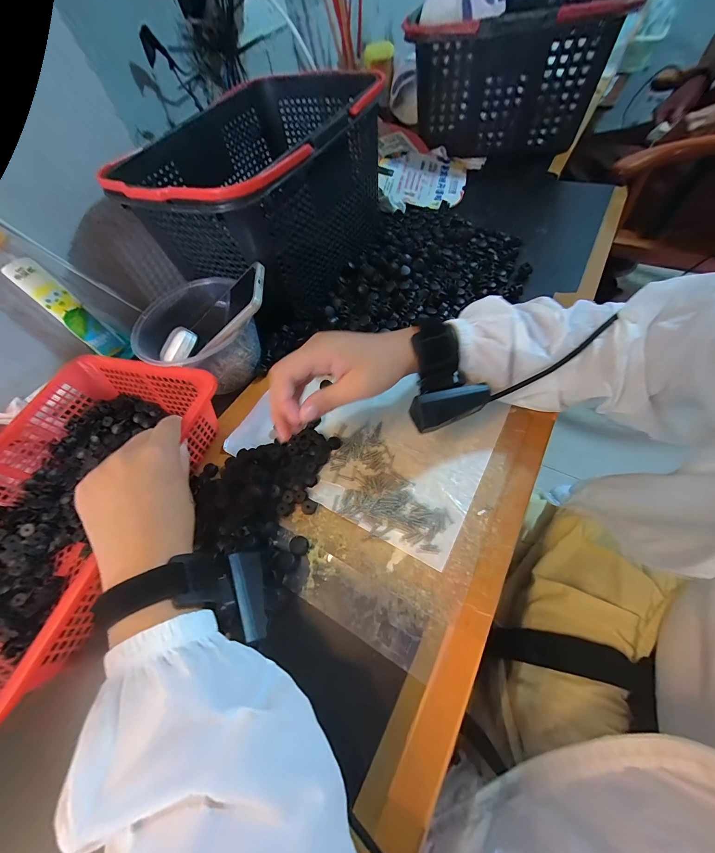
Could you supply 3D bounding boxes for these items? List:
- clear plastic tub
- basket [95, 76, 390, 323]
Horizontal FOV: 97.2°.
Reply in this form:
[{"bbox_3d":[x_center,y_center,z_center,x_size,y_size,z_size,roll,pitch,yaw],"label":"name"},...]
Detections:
[{"bbox_3d":[-0.196,-0.109,0.396,0.131,0.076,0.131,-1,63,3],"label":"clear plastic tub"},{"bbox_3d":[-0.123,-0.329,0.453,0.238,0.165,0.336,25,67,20],"label":"basket"}]

